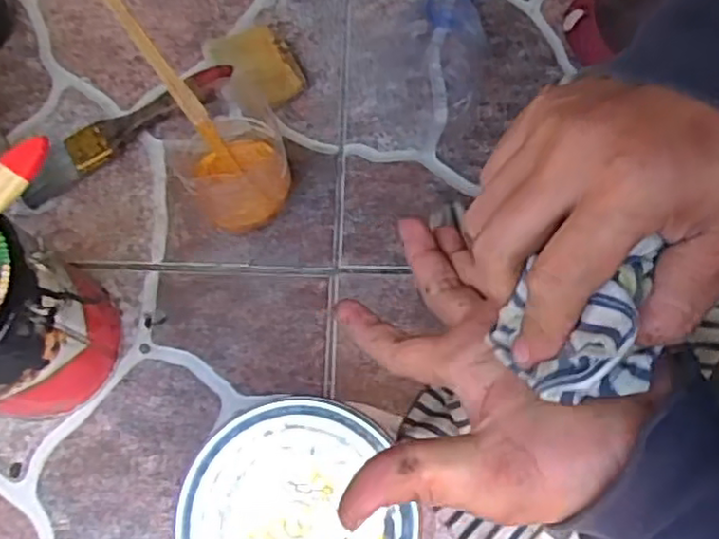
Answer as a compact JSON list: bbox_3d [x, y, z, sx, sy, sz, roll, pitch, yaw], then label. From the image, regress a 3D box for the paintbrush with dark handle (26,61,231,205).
[{"bbox_3d":[-0.171,-0.104,0.483,0.168,0.021,0.034,-32,72,-11],"label":"paintbrush with dark handle"}]

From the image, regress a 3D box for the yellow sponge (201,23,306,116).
[{"bbox_3d":[-0.078,-0.150,0.498,0.056,0.022,0.060,-27,71,-9],"label":"yellow sponge"}]

